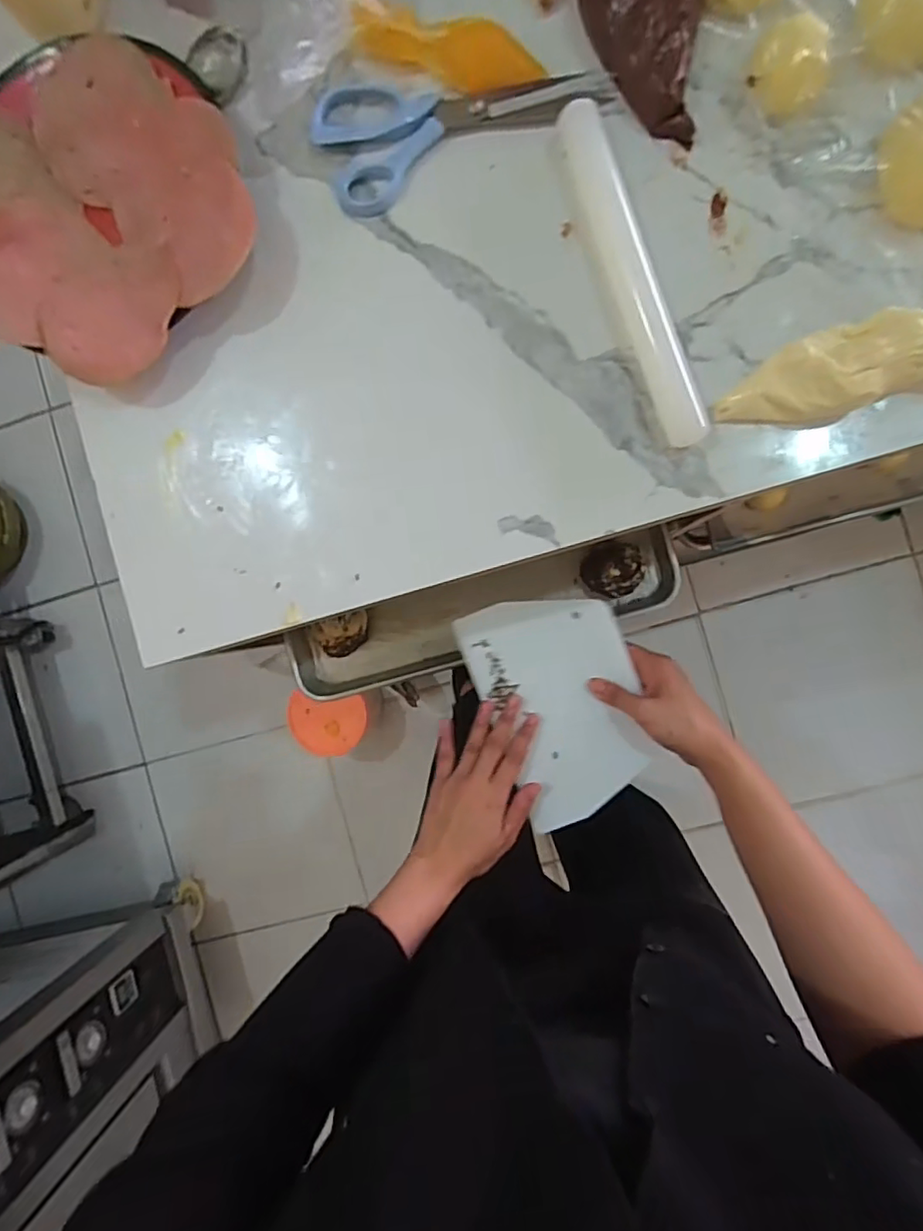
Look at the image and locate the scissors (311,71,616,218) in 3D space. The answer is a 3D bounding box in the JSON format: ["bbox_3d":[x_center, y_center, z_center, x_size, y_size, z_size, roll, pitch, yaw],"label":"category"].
[{"bbox_3d":[-0.004,-0.336,0.405,0.189,0.012,0.081,-17,89,7],"label":"scissors"}]

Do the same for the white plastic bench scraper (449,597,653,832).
[{"bbox_3d":[0.086,0.072,0.516,0.124,0.013,0.188,-21,88,7],"label":"white plastic bench scraper"}]

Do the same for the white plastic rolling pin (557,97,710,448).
[{"bbox_3d":[0.110,-0.216,0.392,0.028,0.019,0.221,-20,89,7],"label":"white plastic rolling pin"}]

